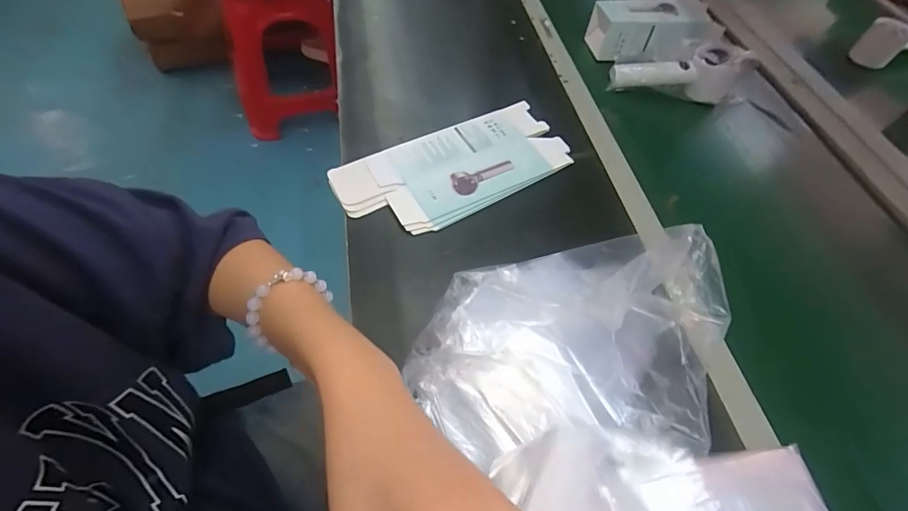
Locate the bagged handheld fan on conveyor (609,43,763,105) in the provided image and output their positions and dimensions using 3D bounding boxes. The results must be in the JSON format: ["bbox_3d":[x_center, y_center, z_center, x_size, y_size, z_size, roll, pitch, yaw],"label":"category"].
[{"bbox_3d":[0.322,-0.259,0.598,0.197,0.052,0.072,-5,55,-1],"label":"bagged handheld fan on conveyor"}]

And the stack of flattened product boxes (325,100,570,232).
[{"bbox_3d":[0.000,-0.103,0.504,0.264,0.009,0.124,-26,58,-16],"label":"stack of flattened product boxes"}]

